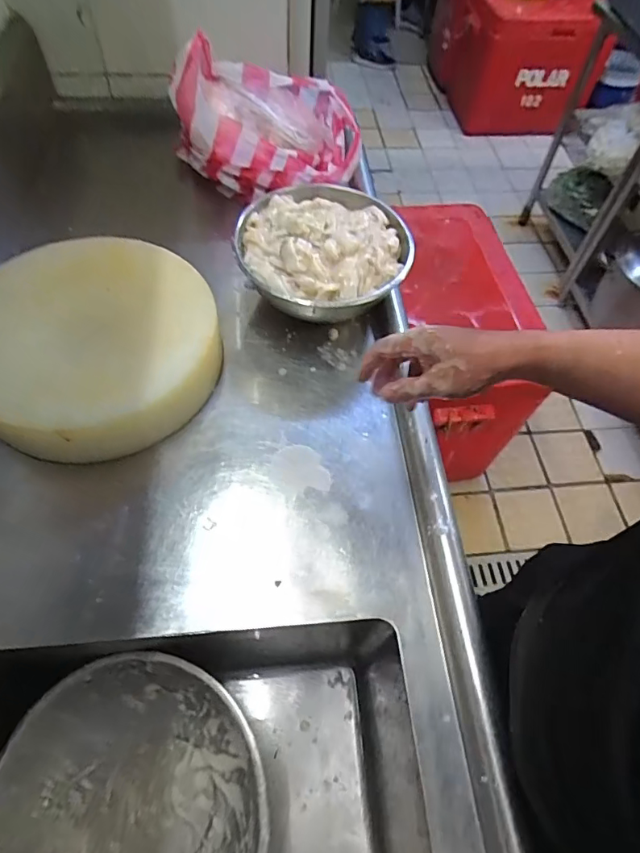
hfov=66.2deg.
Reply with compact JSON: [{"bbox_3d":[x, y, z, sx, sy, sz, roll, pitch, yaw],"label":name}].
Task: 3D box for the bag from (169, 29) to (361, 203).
[{"bbox_3d":[-0.090,-0.557,0.885,0.303,0.183,0.202,14,57,5],"label":"bag"}]

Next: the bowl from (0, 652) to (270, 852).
[{"bbox_3d":[-0.235,0.478,0.593,0.311,0.147,0.324,2,57,-3],"label":"bowl"}]

